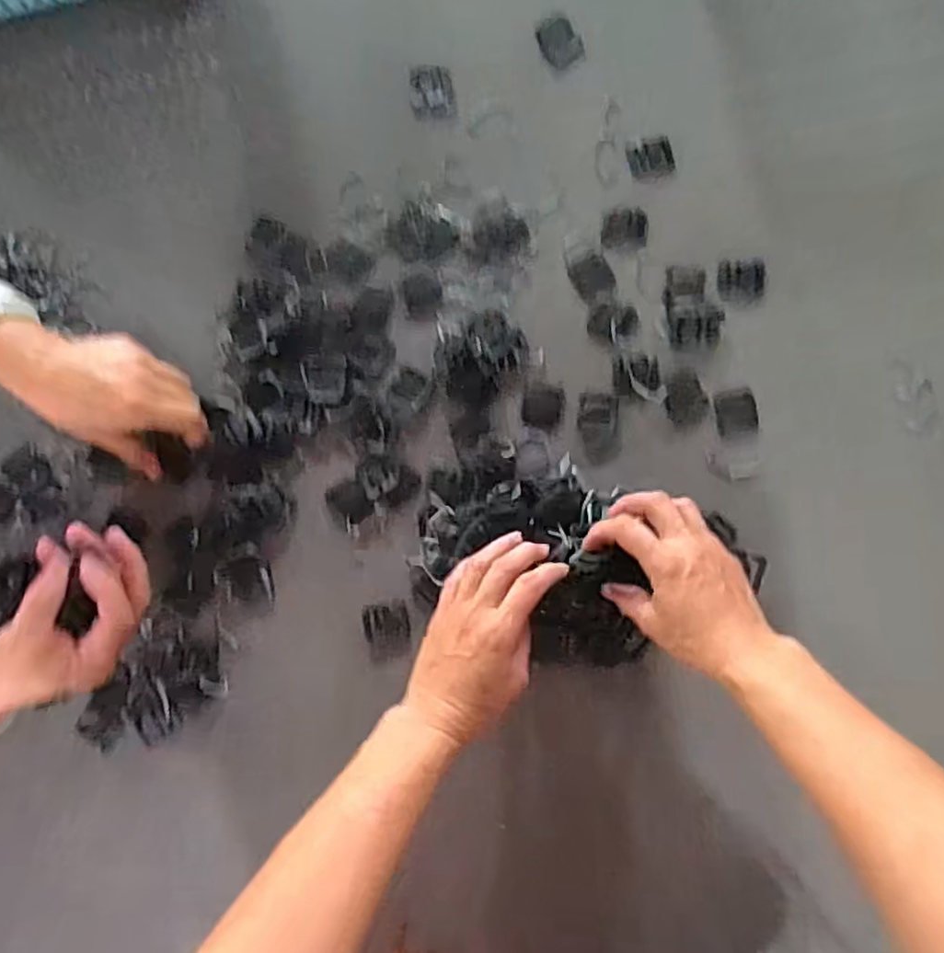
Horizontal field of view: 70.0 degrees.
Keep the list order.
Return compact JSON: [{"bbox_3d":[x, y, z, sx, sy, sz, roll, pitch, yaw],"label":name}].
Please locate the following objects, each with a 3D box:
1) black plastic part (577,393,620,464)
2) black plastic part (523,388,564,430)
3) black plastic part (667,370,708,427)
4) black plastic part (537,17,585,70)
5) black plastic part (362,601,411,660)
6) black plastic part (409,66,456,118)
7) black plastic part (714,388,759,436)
[{"bbox_3d":[0.100,-0.038,0.530,0.032,0.007,0.053,-1,84,4],"label":"black plastic part"},{"bbox_3d":[0.056,-0.054,0.536,0.032,0.004,0.031,3,85,5],"label":"black plastic part"},{"bbox_3d":[0.167,-0.061,0.529,0.030,0.006,0.042,-19,83,2],"label":"black plastic part"},{"bbox_3d":[0.072,-0.357,0.556,0.029,0.007,0.040,-34,83,1],"label":"black plastic part"},{"bbox_3d":[-0.065,0.120,0.523,0.036,0.004,0.042,-10,84,3],"label":"black plastic part"},{"bbox_3d":[-0.033,-0.321,0.562,0.036,0.004,0.042,-5,84,4],"label":"black plastic part"},{"bbox_3d":[0.205,-0.050,0.522,0.029,0.007,0.034,-10,84,3],"label":"black plastic part"}]

